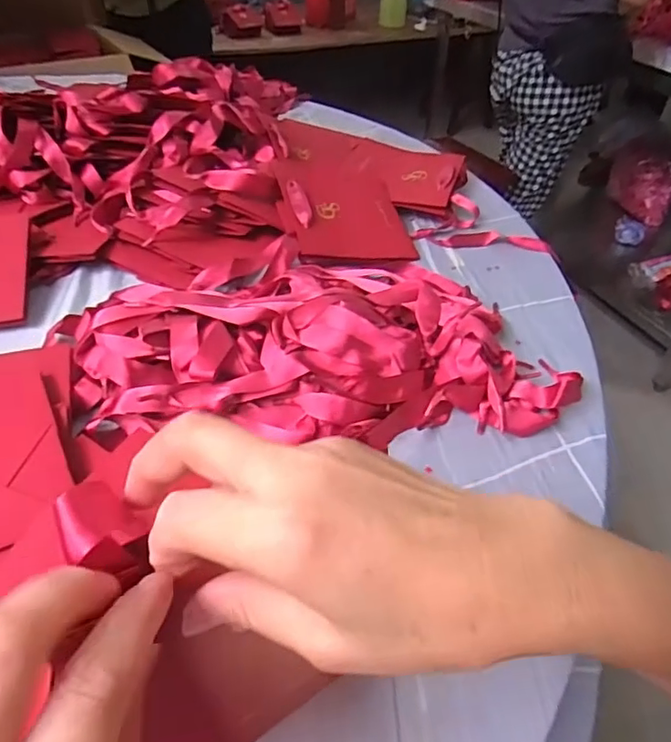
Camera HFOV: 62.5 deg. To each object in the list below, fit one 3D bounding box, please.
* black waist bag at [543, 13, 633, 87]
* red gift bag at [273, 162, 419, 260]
[{"bbox_3d":[0.614,-0.770,1.328,0.218,0.138,0.060,2,43,1],"label":"black waist bag"},{"bbox_3d":[0.012,-0.175,0.599,0.137,0.012,0.134,-2,60,-27],"label":"red gift bag"}]

